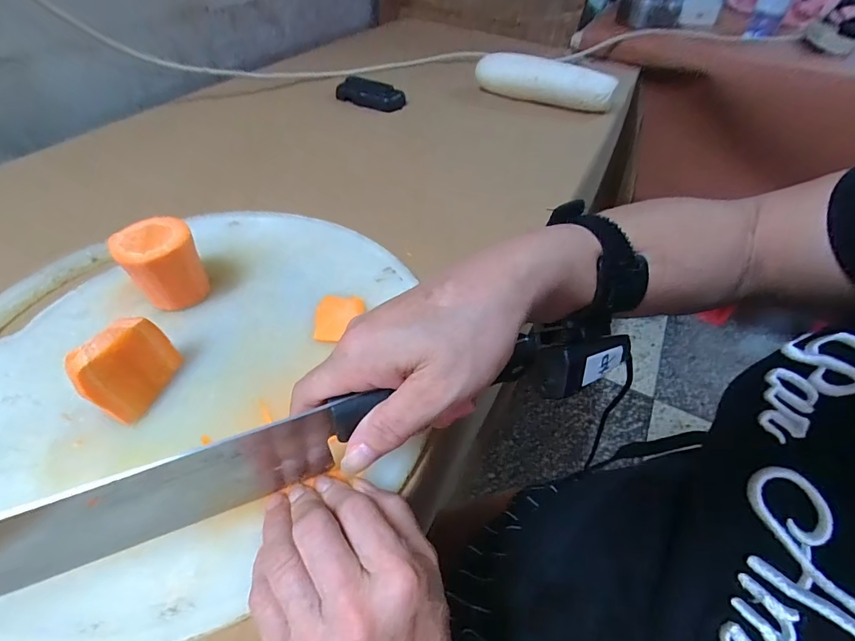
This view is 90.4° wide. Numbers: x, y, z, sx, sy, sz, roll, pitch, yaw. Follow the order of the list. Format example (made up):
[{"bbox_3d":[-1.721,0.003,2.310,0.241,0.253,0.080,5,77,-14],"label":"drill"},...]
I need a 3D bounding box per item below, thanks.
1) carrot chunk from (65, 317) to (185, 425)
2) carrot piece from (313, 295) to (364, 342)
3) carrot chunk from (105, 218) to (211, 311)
[{"bbox_3d":[-0.185,0.029,0.263,0.028,0.047,0.055,12,48,6],"label":"carrot chunk"},{"bbox_3d":[-0.068,-0.003,0.328,0.035,0.007,0.044,-1,48,-5],"label":"carrot piece"},{"bbox_3d":[-0.200,-0.042,0.324,0.049,0.054,0.053,-27,55,-25],"label":"carrot chunk"}]

